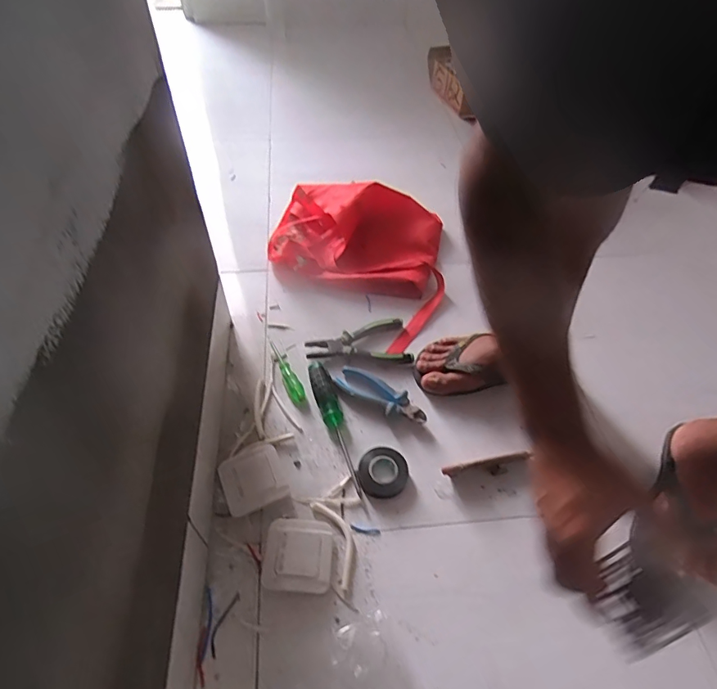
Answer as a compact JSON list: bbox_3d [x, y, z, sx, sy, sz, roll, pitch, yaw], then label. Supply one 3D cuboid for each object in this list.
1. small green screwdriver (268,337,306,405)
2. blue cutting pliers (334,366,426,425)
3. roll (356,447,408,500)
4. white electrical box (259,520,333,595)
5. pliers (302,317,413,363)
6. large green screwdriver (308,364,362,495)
[{"bbox_3d":[-0.120,0.039,0.733,0.023,0.017,0.129,-23,57,-20],"label":"small green screwdriver"},{"bbox_3d":[0.033,0.073,0.697,0.150,0.022,0.047,24,54,14],"label":"blue cutting pliers"},{"bbox_3d":[0.033,0.174,0.625,0.064,0.019,0.064,2,52,-2],"label":"roll"},{"bbox_3d":[-0.071,0.249,0.552,0.079,0.026,0.079,4,52,-1],"label":"white electrical box"},{"bbox_3d":[-0.002,0.000,0.768,0.165,0.027,0.094,-3,52,-6],"label":"pliers"},{"bbox_3d":[-0.032,0.112,0.661,0.028,0.026,0.206,-14,54,-14],"label":"large green screwdriver"}]

